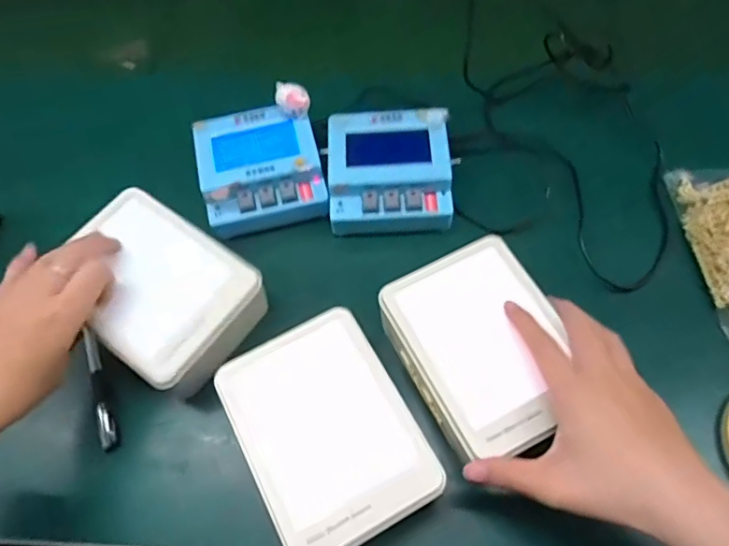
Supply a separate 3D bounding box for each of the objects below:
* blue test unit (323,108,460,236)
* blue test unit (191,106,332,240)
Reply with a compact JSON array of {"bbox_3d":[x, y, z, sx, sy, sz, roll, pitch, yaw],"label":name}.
[{"bbox_3d":[0.022,-0.084,0.473,0.104,0.048,0.100,-5,58,0],"label":"blue test unit"},{"bbox_3d":[-0.088,-0.087,0.483,0.103,0.052,0.100,-13,59,-5],"label":"blue test unit"}]

